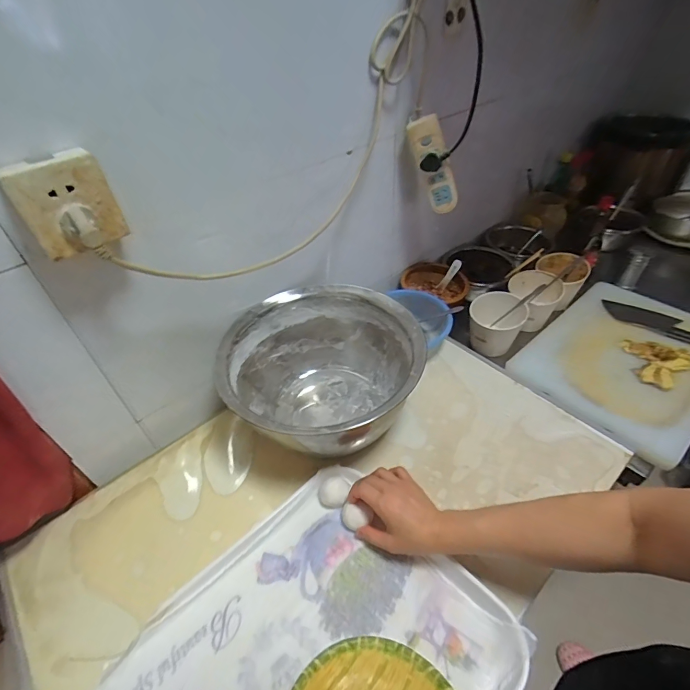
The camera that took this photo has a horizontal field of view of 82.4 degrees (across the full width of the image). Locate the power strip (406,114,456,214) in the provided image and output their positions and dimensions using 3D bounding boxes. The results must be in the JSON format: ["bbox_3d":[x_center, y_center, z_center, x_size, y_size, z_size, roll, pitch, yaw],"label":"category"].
[{"bbox_3d":[0.164,-0.323,0.724,0.053,0.175,0.026,-8,39,27],"label":"power strip"}]

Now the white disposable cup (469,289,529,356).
[{"bbox_3d":[0.328,-0.040,0.858,0.107,0.100,0.117,-2,44,2],"label":"white disposable cup"}]

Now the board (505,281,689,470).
[{"bbox_3d":[0.590,0.019,0.820,0.442,0.035,0.316,-33,51,-27],"label":"board"}]

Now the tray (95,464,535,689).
[{"bbox_3d":[-0.052,0.360,0.424,0.427,0.043,0.331,-34,51,-28],"label":"tray"}]

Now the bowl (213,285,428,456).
[{"bbox_3d":[-0.038,0.051,0.661,0.301,0.160,0.294,-2,44,2],"label":"bowl"}]

